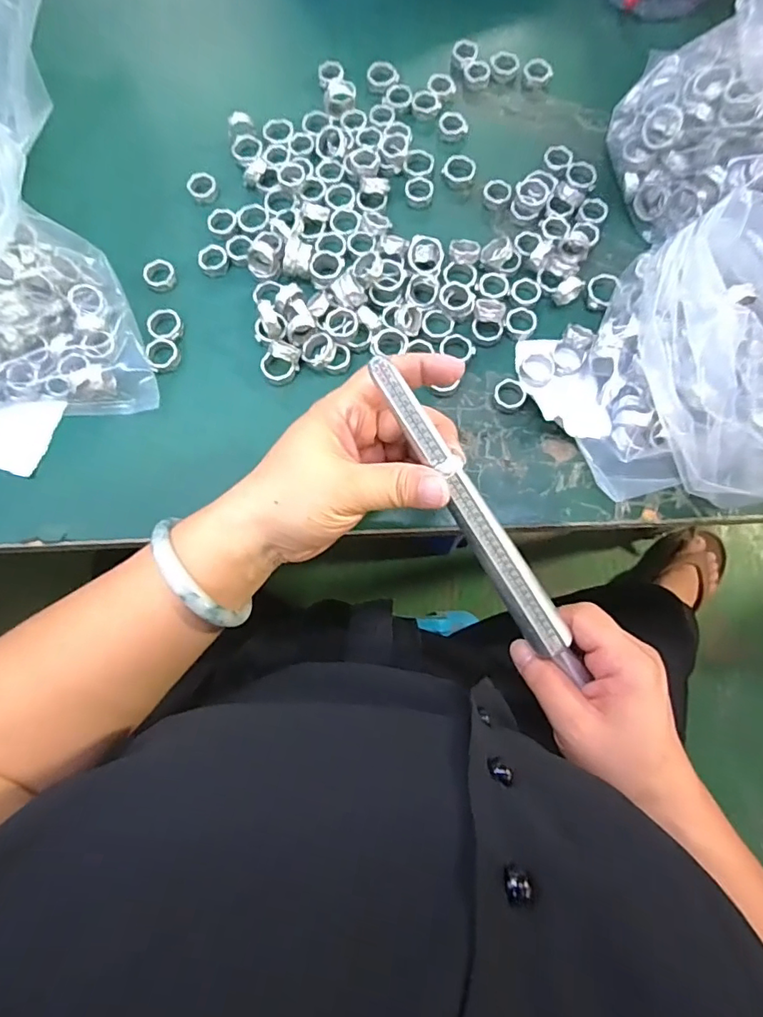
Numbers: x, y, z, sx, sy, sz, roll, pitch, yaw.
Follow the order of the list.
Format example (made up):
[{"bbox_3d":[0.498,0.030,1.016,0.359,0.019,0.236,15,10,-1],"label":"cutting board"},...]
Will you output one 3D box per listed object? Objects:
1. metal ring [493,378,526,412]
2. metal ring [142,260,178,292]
[{"bbox_3d":[0.084,-0.074,0.339,0.020,0.009,0.021,0,76,0],"label":"metal ring"},{"bbox_3d":[-0.155,-0.163,0.366,0.021,0.007,0.022,0,76,0],"label":"metal ring"}]

